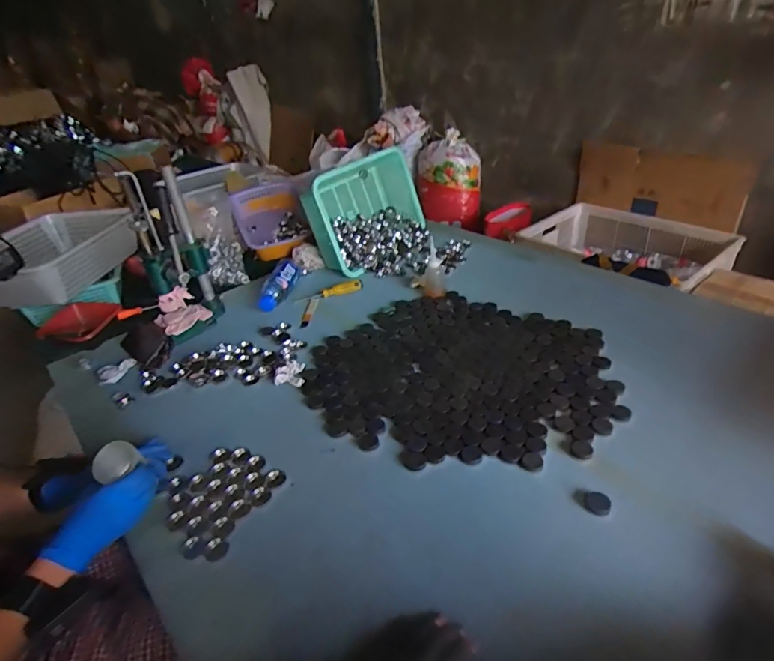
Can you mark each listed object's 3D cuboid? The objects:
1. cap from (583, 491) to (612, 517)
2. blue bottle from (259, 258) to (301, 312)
[{"bbox_3d":[0.302,0.248,0.671,0.036,0.007,0.035,-4,35,3],"label":"cap"},{"bbox_3d":[-0.295,-0.129,1.288,0.071,0.058,0.217,-1,36,7],"label":"blue bottle"}]

